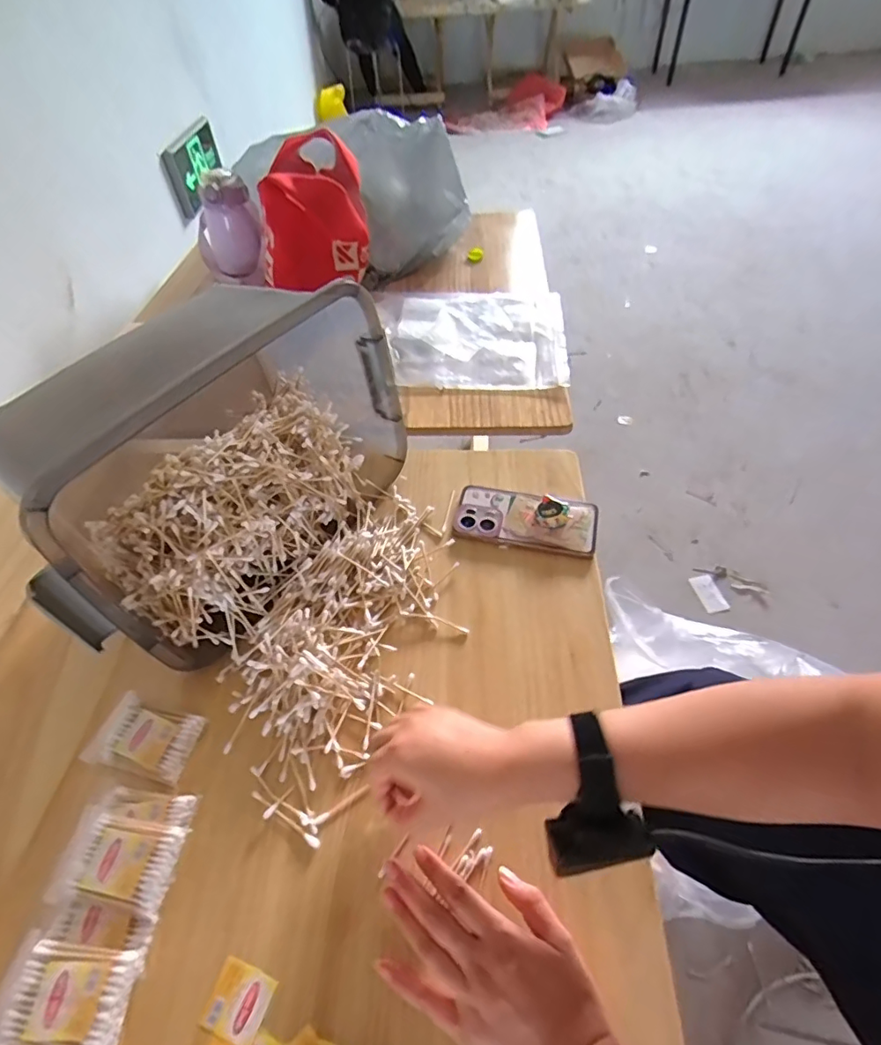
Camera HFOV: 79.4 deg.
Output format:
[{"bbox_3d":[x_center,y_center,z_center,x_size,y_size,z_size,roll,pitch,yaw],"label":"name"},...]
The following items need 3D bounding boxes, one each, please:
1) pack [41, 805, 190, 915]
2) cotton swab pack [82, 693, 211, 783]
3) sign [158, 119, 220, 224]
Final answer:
[{"bbox_3d":[-0.249,0.264,0.414,0.089,0.029,0.060,7,52,10],"label":"pack"},{"bbox_3d":[-0.267,0.192,0.477,0.093,0.010,0.059,11,52,12],"label":"cotton swab pack"},{"bbox_3d":[-0.670,-0.976,1.453,0.040,0.150,0.409,-4,51,1],"label":"sign"}]

